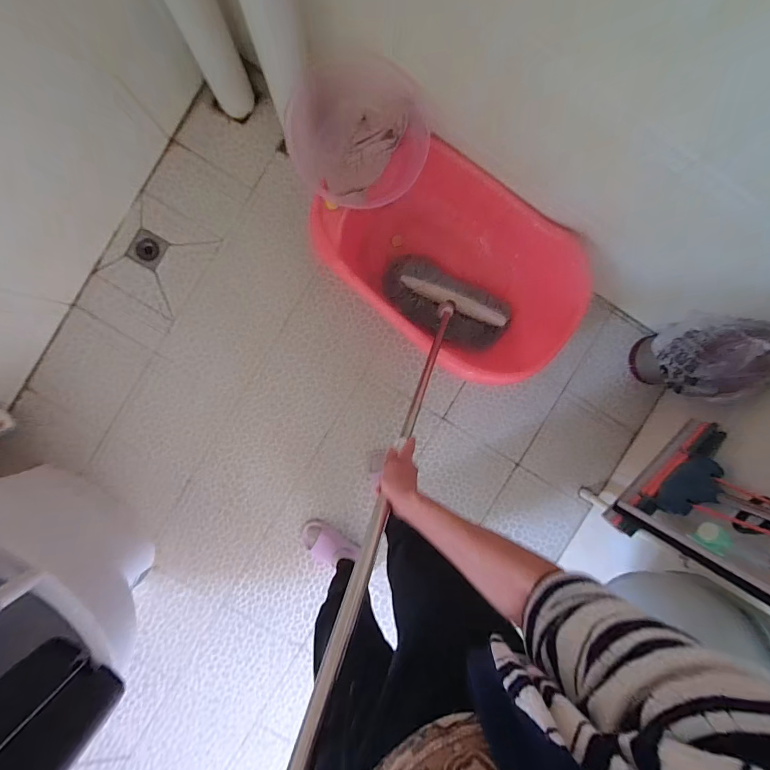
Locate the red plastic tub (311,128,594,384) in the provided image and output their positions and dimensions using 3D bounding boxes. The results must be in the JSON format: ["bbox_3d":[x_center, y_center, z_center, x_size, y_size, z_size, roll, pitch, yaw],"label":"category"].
[{"bbox_3d":[0.179,-0.358,1.085,0.764,0.280,0.470,39,89,-4],"label":"red plastic tub"}]

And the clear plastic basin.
[{"bbox_3d":[-0.061,-0.605,0.896,0.323,0.104,0.305,0,93,-4],"label":"clear plastic basin"}]

